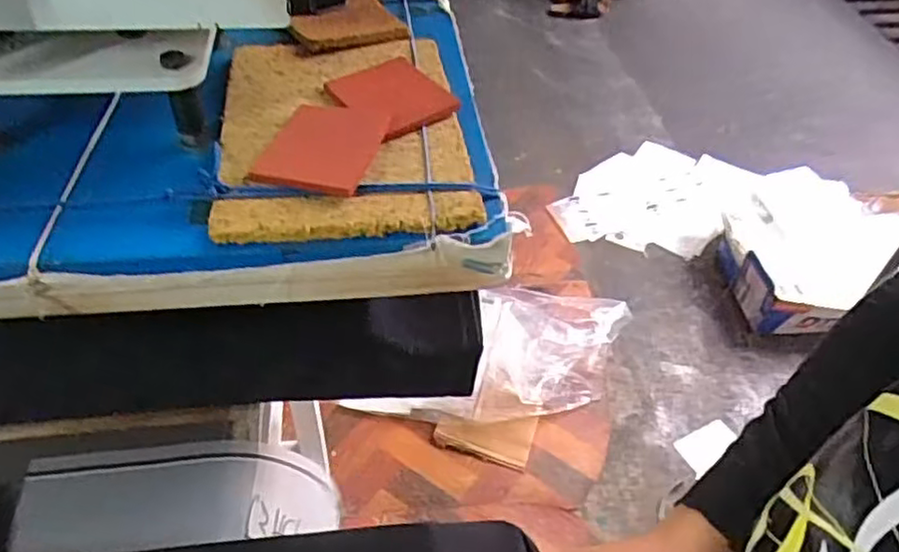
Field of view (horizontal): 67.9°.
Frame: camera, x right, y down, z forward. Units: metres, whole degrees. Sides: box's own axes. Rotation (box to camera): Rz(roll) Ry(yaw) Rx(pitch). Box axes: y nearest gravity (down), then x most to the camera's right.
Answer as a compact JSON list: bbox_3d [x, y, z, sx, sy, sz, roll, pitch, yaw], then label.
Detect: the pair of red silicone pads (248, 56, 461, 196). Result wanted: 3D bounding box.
[{"bbox_3d":[-0.072,-0.116,0.503,0.097,0.011,0.176,28,51,22],"label":"pair of red silicone pads"}]

